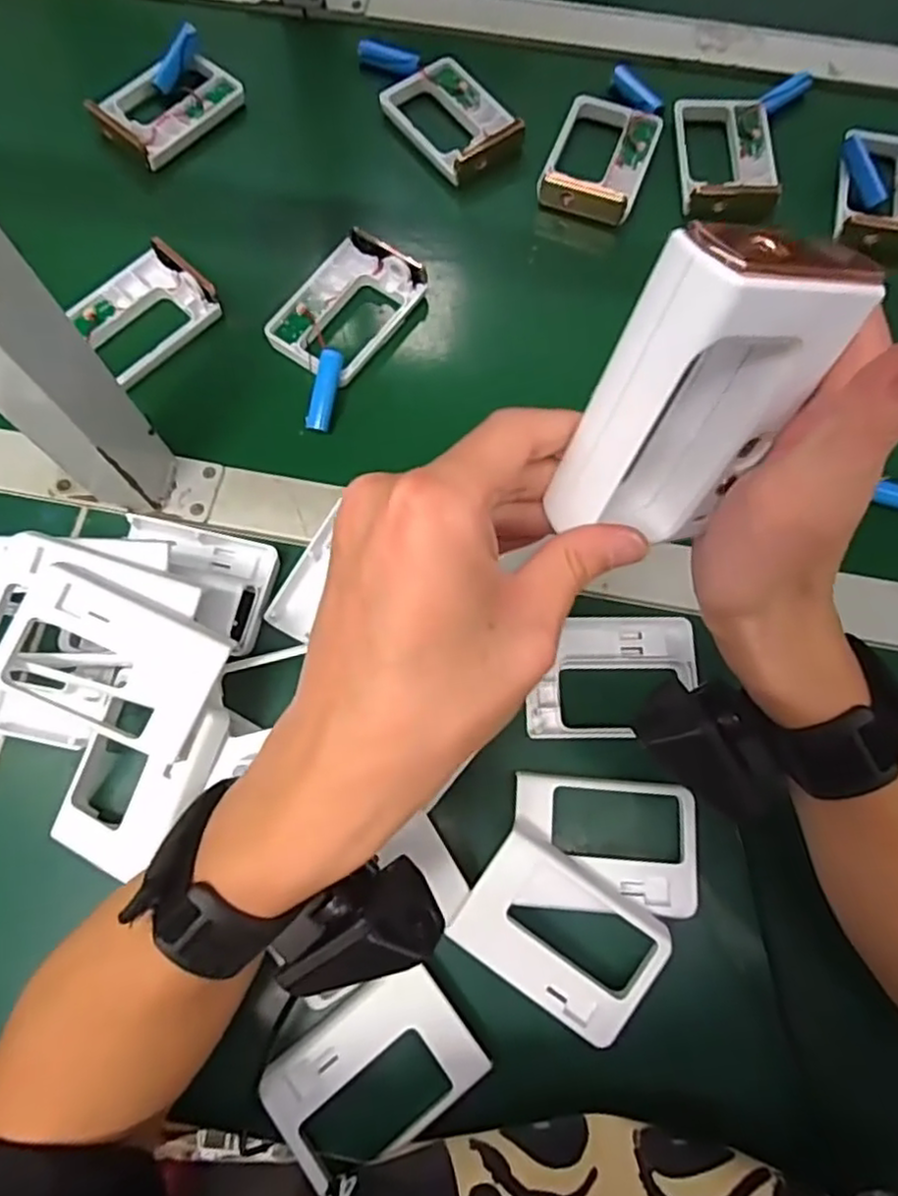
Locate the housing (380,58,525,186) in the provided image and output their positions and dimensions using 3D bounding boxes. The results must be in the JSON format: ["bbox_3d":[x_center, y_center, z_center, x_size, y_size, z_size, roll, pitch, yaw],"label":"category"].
[{"bbox_3d":[0.002,-0.355,0.500,0.070,0.019,0.101,-31,76,-9],"label":"housing"}]

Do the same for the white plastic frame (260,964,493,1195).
[{"bbox_3d":[-0.034,0.224,0.318,0.093,0.010,0.068,-36,77,-11],"label":"white plastic frame"}]

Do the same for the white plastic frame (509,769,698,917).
[{"bbox_3d":[0.081,0.125,0.346,0.092,0.015,0.064,6,69,-4],"label":"white plastic frame"}]

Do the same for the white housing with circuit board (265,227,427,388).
[{"bbox_3d":[-0.068,-0.192,0.451,0.068,0.025,0.102,33,76,8],"label":"white housing with circuit board"}]

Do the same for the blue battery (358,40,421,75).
[{"bbox_3d":[-0.046,-0.412,0.520,0.048,0.014,0.012,15,74,3],"label":"blue battery"}]

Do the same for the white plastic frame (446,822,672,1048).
[{"bbox_3d":[0.054,0.164,0.332,0.092,0.021,0.064,34,76,9],"label":"white plastic frame"}]

